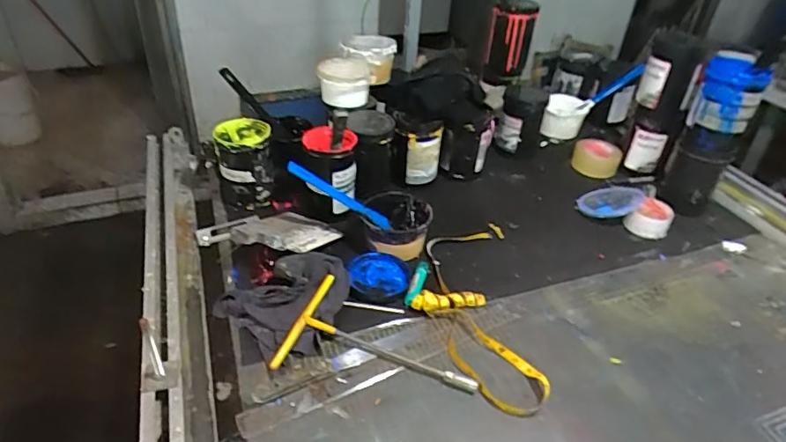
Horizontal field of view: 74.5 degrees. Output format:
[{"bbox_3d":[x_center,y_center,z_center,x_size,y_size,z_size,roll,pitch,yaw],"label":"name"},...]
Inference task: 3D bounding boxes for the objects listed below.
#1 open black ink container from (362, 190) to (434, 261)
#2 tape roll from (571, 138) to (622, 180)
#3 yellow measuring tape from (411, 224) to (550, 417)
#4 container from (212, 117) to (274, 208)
[{"bbox_3d":[0.006,0.007,1.000,0.127,0.087,0.143,0,38,-4],"label":"open black ink container"},{"bbox_3d":[0.500,-0.152,1.279,0.116,0.056,0.119,2,37,-1],"label":"tape roll"},{"bbox_3d":[0.126,0.133,0.885,0.196,0.041,0.432,2,36,-3],"label":"yellow measuring tape"},{"bbox_3d":[-0.298,-0.108,1.050,0.110,0.152,0.120,-8,38,-16],"label":"container"}]

